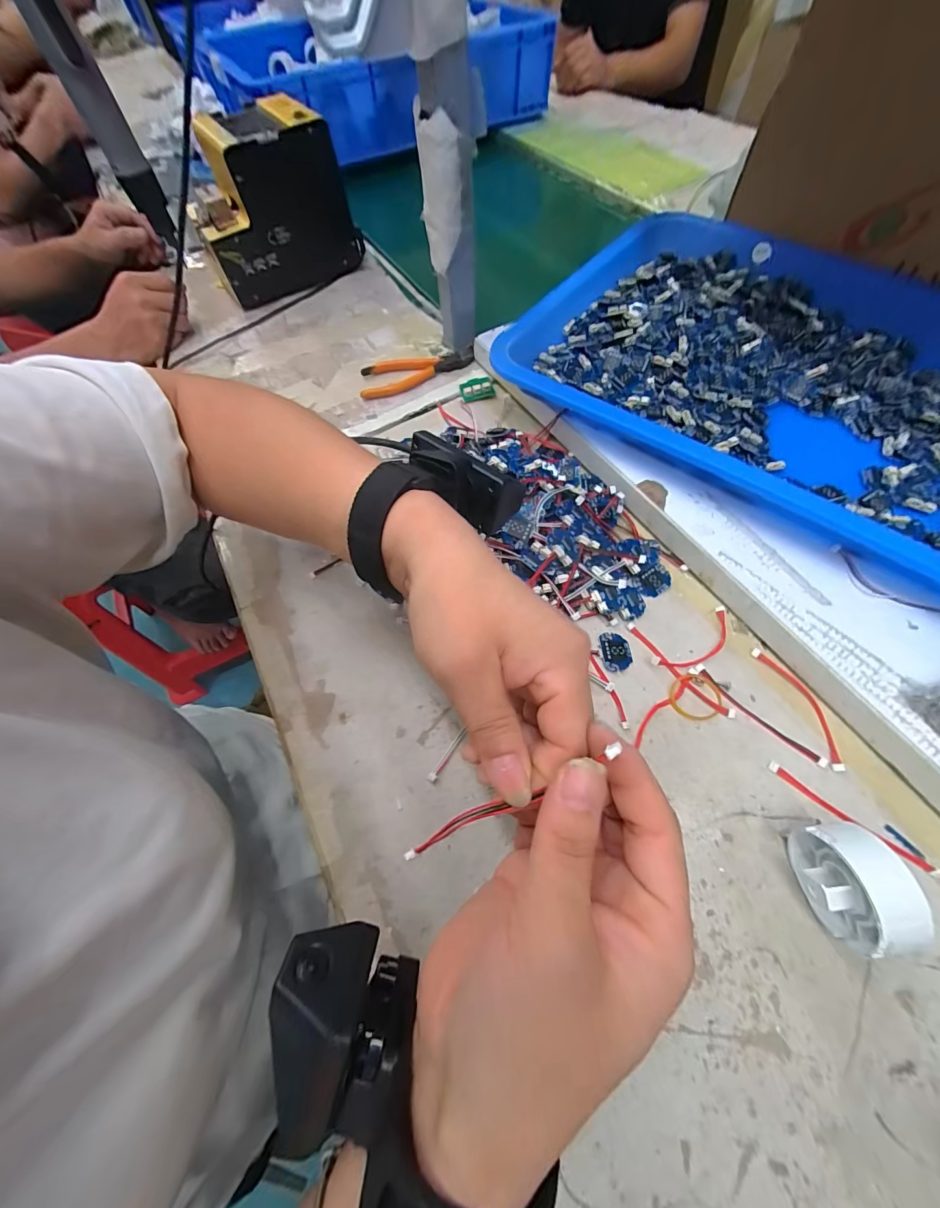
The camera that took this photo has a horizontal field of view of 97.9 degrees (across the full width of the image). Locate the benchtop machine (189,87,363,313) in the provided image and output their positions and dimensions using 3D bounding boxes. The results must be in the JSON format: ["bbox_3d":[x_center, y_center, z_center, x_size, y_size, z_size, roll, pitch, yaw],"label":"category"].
[{"bbox_3d":[-0.252,-0.506,0.525,0.186,0.145,0.109,-33,65,-14],"label":"benchtop machine"}]

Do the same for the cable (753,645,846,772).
[{"bbox_3d":[0.223,0.066,0.273,0.020,0.004,0.084,-18,62,-6],"label":"cable"}]

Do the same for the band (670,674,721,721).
[{"bbox_3d":[0.154,0.064,0.280,0.032,0.006,0.030,-1,62,3],"label":"band"}]

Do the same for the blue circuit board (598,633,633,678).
[{"bbox_3d":[0.105,0.036,0.296,0.022,0.004,0.032,-5,62,1],"label":"blue circuit board"}]

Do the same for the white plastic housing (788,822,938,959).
[{"bbox_3d":[0.191,0.143,0.209,0.031,0.051,0.054,-8,62,-1],"label":"white plastic housing"}]

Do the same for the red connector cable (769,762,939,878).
[{"bbox_3d":[0.224,0.126,0.241,0.091,0.004,0.007,36,69,20],"label":"red connector cable"}]

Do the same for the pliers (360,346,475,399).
[{"bbox_3d":[-0.059,-0.264,0.461,0.133,0.011,0.057,-19,62,-7],"label":"pliers"}]

